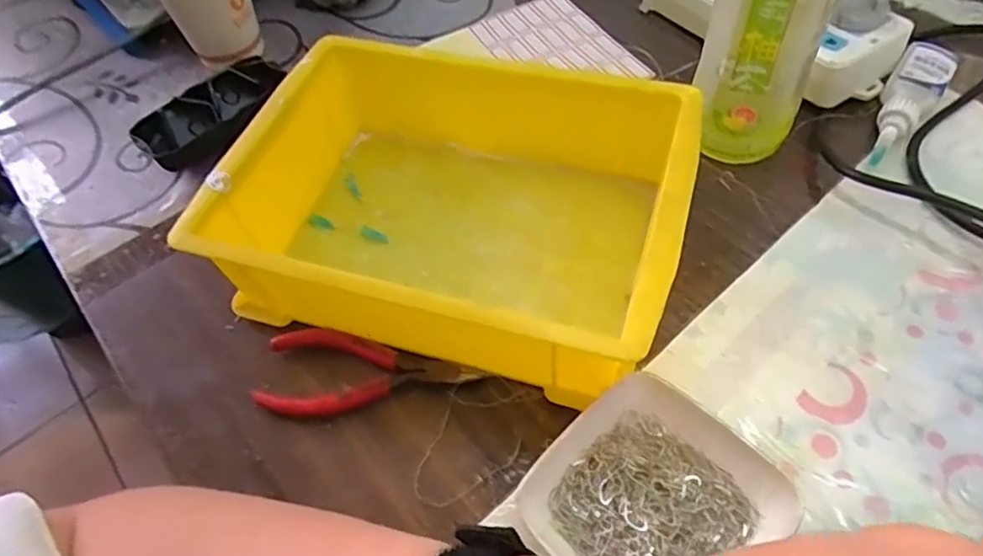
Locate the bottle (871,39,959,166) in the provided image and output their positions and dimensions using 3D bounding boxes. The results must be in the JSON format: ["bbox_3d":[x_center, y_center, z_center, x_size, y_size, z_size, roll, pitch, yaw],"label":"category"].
[{"bbox_3d":[0.271,-0.114,0.414,0.032,0.022,0.110,32,64,24],"label":"bottle"}]

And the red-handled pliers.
[{"bbox_3d":[-0.065,0.053,0.337,0.116,0.018,0.046,2,55,7],"label":"red-handled pliers"}]

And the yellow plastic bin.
[{"bbox_3d":[-0.018,-0.047,0.367,0.249,0.073,0.196,8,56,11],"label":"yellow plastic bin"}]

